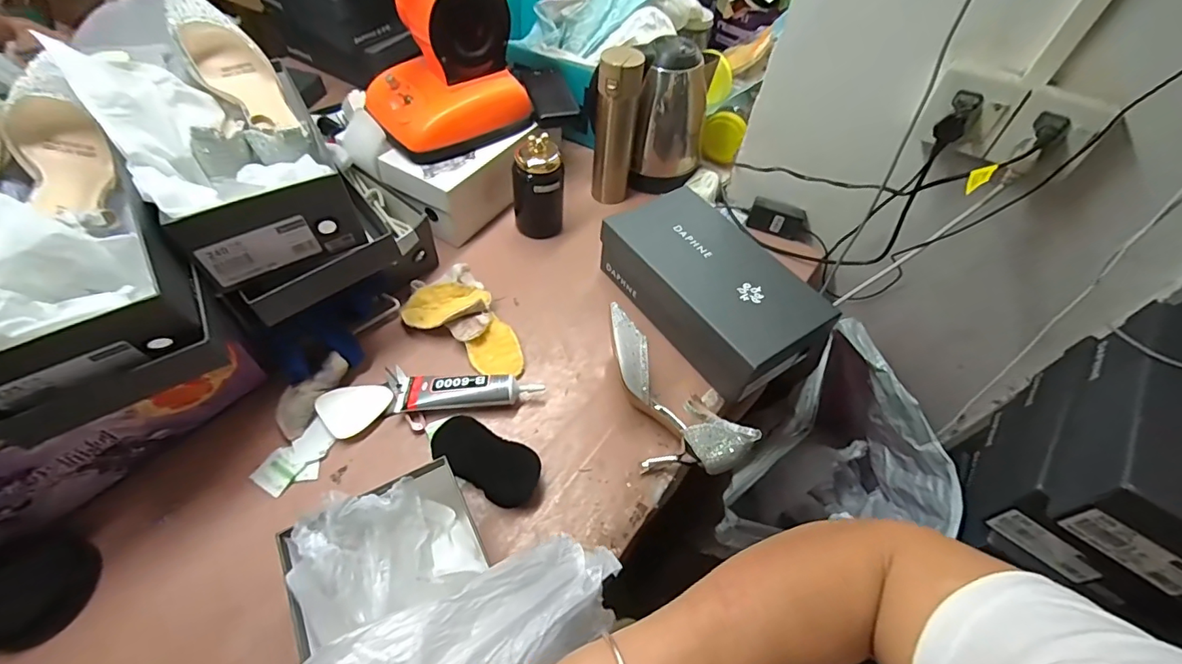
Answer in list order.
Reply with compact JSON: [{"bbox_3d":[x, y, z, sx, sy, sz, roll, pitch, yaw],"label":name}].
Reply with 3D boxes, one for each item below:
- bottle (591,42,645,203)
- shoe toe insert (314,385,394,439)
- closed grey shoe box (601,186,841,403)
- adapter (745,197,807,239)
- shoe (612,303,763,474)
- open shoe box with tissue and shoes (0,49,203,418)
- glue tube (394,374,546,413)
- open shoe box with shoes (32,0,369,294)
[{"bbox_3d":[0.038,-0.322,0.809,0.066,0.236,0.056,7,54,-1],"label":"bottle"},{"bbox_3d":[-0.283,0.089,0.605,0.081,0.007,0.061,-23,59,-20],"label":"shoe toe insert"},{"bbox_3d":[0.161,-0.060,0.703,0.150,0.108,0.288,-29,61,-24],"label":"closed grey shoe box"},{"bbox_3d":[0.314,-0.189,0.839,0.093,0.048,0.028,18,54,8],"label":"adapter"},{"bbox_3d":[0.074,0.085,0.598,0.229,0.080,0.106,40,60,21],"label":"shoe"},{"bbox_3d":[-0.504,-0.098,0.434,0.188,0.138,0.307,-30,62,-24],"label":"open shoe box with tissue and shoes"},{"bbox_3d":[-0.149,0.071,0.623,0.170,0.034,0.047,-1,54,-7],"label":"glue tube"},{"bbox_3d":[-0.397,-0.217,0.541,0.173,0.155,0.291,-24,60,-21],"label":"open shoe box with shoes"}]

